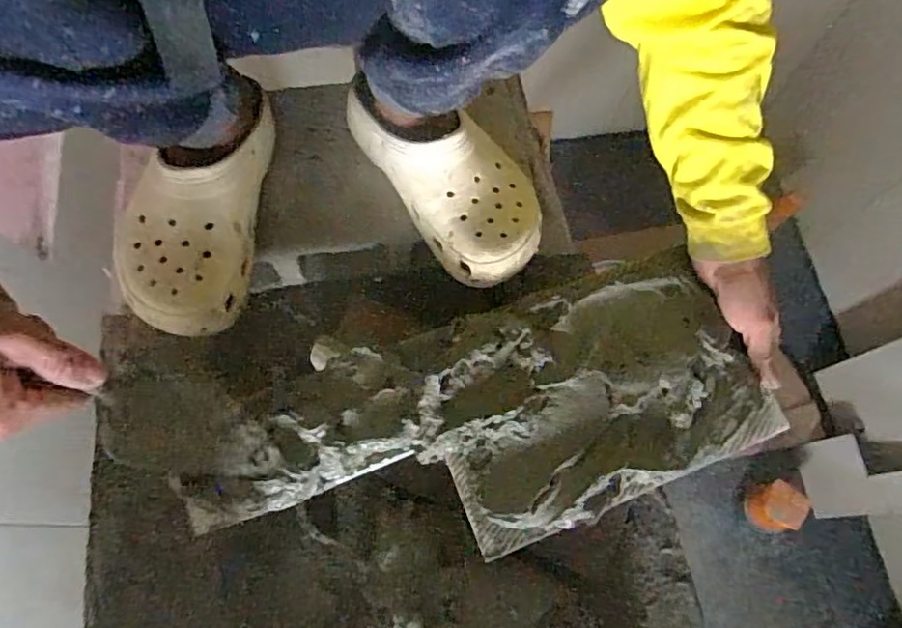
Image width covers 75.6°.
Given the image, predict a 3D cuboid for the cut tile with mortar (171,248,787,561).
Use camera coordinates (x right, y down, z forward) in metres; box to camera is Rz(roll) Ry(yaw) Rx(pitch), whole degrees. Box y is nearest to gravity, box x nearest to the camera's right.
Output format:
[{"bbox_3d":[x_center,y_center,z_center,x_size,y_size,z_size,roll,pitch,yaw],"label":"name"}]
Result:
[{"bbox_3d":[0.030,0.080,0.477,0.462,0.035,0.195,-10,71,-9],"label":"cut tile with mortar"}]

